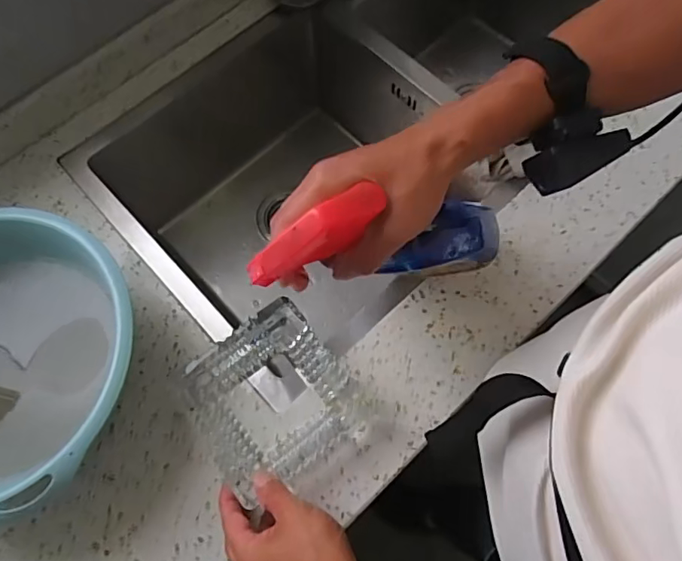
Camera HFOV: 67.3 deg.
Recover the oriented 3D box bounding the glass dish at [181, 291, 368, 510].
[{"bbox_3d":[-0.067,0.119,0.519,0.151,0.036,0.162,-32,73,-11],"label":"glass dish"}]

